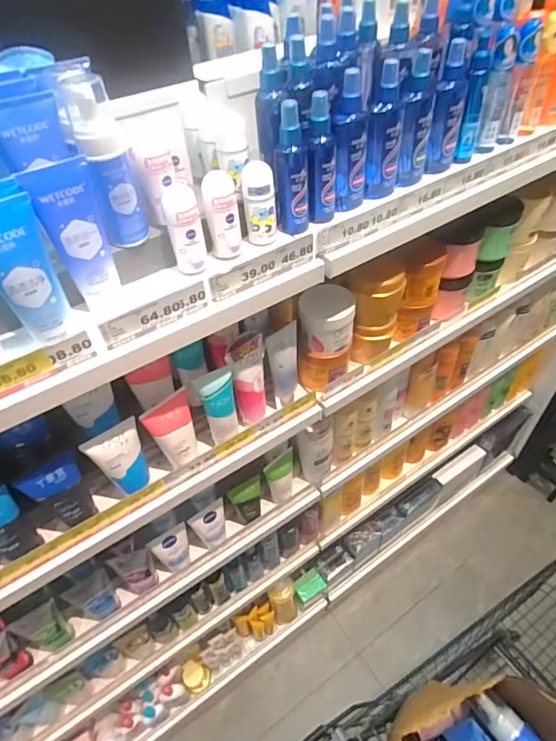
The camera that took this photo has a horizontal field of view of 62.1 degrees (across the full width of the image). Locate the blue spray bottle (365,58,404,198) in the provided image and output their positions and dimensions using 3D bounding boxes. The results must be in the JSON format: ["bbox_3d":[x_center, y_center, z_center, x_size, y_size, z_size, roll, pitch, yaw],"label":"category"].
[{"bbox_3d":[0.155,-0.339,0.659,0.046,0.172,0.051,8,48,13],"label":"blue spray bottle"}]

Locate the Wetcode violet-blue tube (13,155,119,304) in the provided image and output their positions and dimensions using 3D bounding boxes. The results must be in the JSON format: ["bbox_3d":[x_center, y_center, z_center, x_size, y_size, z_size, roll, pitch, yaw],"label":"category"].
[{"bbox_3d":[-0.209,-0.138,0.497,0.059,0.159,0.030,-25,49,-17],"label":"Wetcode violet-blue tube"}]

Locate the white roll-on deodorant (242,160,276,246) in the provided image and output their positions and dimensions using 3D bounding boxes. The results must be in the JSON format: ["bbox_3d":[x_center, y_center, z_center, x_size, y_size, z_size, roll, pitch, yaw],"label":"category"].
[{"bbox_3d":[-0.023,-0.219,0.611,0.041,0.100,0.036,-5,46,0],"label":"white roll-on deodorant"}]

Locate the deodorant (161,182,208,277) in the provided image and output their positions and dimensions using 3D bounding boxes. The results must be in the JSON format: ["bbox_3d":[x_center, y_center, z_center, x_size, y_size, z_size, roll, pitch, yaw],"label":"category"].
[{"bbox_3d":[-0.112,-0.169,0.565,0.040,0.103,0.032,-18,48,-12],"label":"deodorant"}]

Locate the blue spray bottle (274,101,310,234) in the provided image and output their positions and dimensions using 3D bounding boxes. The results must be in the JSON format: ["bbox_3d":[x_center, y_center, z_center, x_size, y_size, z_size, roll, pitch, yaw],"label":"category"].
[{"bbox_3d":[0.019,-0.261,0.606,0.044,0.158,0.035,-6,46,-1],"label":"blue spray bottle"}]

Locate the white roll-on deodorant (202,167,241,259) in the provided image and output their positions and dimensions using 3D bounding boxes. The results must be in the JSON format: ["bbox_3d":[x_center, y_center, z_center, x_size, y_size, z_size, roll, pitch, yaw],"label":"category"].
[{"bbox_3d":[-0.070,-0.194,0.589,0.040,0.100,0.042,-8,47,-2],"label":"white roll-on deodorant"}]

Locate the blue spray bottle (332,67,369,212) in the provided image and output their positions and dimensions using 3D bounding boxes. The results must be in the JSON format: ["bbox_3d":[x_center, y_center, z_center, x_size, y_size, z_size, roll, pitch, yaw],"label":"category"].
[{"bbox_3d":[0.102,-0.309,0.638,0.045,0.174,0.050,5,47,10],"label":"blue spray bottle"}]

